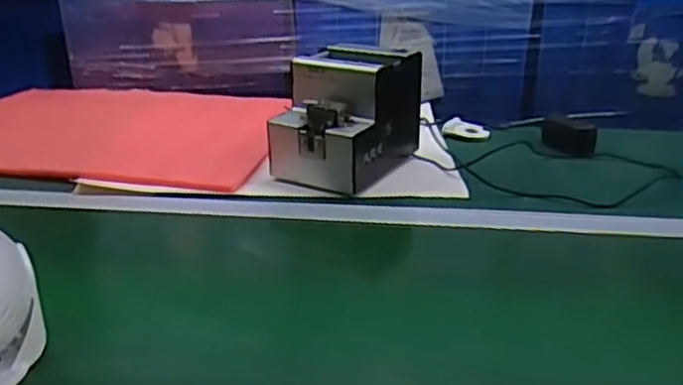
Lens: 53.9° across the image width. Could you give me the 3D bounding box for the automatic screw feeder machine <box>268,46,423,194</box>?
[{"bbox_3d":[0.010,-0.099,0.870,0.124,0.147,0.185,14,27,29],"label":"automatic screw feeder machine"}]

